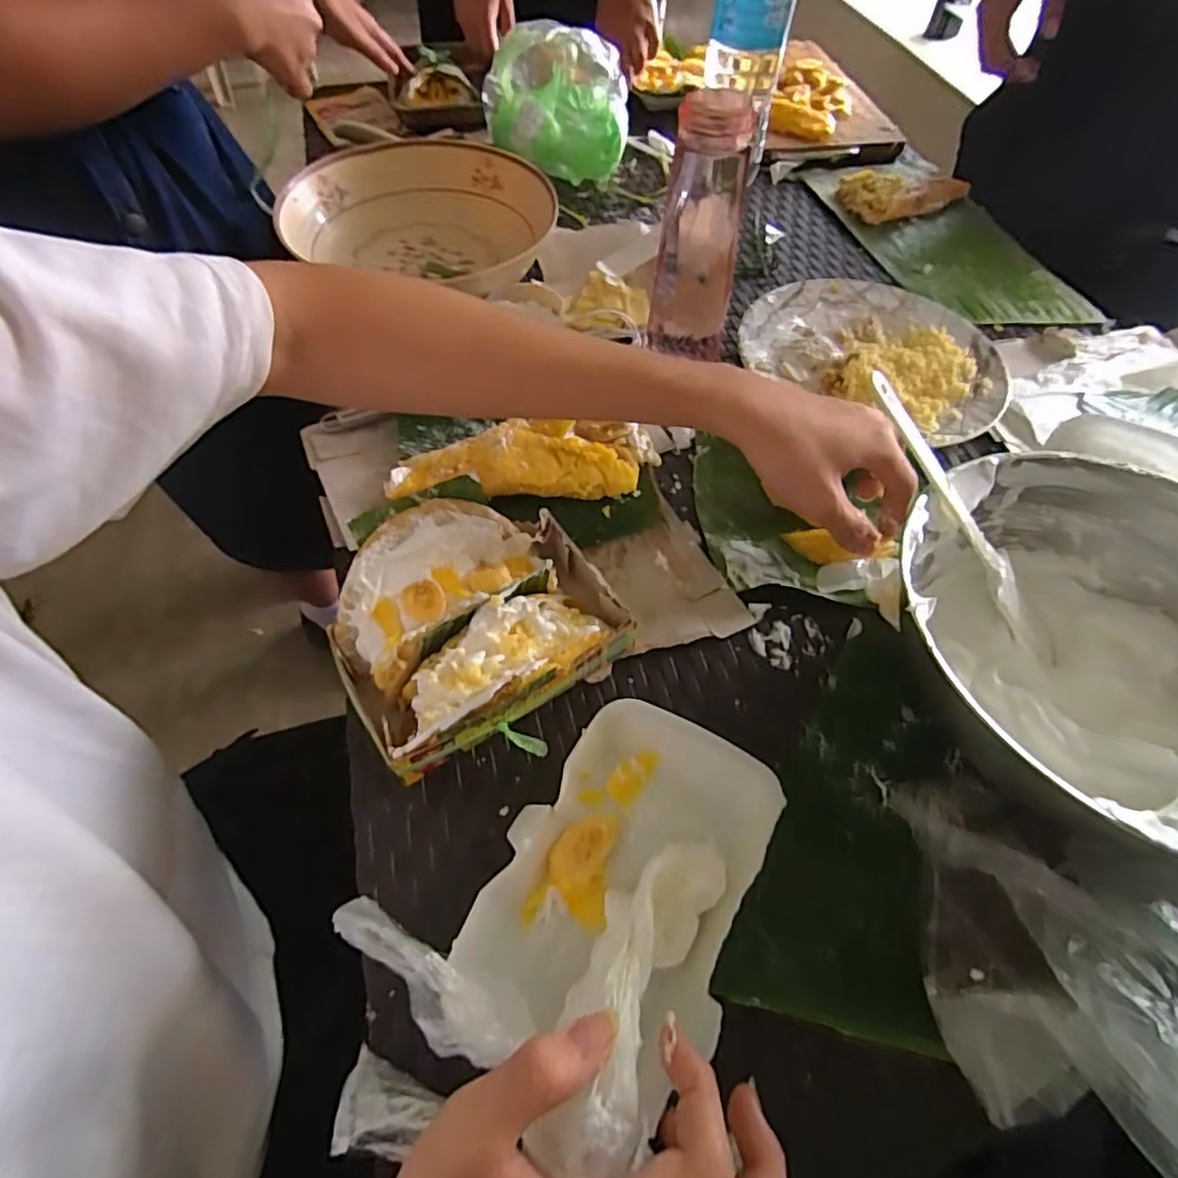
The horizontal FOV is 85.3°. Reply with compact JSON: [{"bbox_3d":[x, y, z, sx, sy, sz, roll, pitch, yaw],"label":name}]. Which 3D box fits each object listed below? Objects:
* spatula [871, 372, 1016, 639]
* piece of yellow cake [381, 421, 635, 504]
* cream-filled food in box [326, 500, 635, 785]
[{"bbox_3d":[0.209,-0.049,0.365,0.023,0.009,0.174,-44,104,-26],"label":"spatula"},{"bbox_3d":[-0.054,-0.095,0.471,0.178,0.020,0.061,-4,57,-5],"label":"piece of yellow cake"},{"bbox_3d":[-0.068,0.017,0.373,0.157,0.059,0.133,-29,62,-20],"label":"cream-filled food in box"}]

